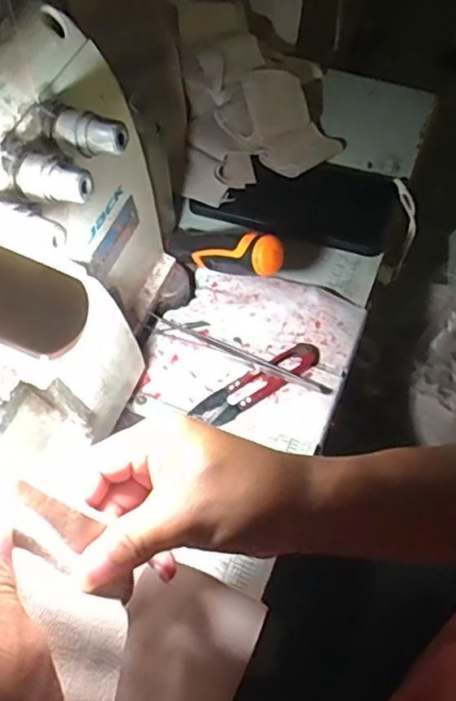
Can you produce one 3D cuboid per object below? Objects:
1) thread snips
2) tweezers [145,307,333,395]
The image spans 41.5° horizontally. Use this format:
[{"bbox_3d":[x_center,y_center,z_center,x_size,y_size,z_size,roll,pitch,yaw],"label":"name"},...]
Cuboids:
[{"bbox_3d":[0.023,0.024,0.437,0.102,0.011,0.024,-30,66,-16],"label":"thread snips"},{"bbox_3d":[0.006,0.002,0.446,0.146,0.008,0.016,23,64,11],"label":"tweezers"}]

